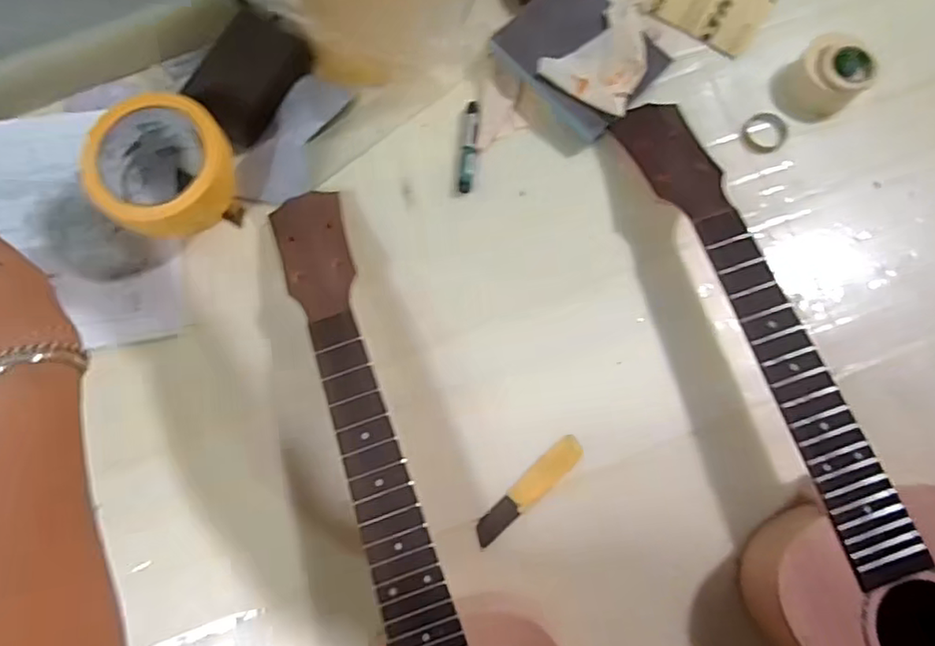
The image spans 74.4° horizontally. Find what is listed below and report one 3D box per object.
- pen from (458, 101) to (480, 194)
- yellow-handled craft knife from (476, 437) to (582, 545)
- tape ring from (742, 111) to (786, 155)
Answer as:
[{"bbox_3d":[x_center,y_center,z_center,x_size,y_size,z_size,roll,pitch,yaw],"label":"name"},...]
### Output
[{"bbox_3d":[0.001,-0.148,0.510,0.012,0.009,0.080,4,77,3],"label":"pen"},{"bbox_3d":[0.045,0.122,0.453,0.100,0.005,0.022,-41,79,-8],"label":"yellow-handled craft knife"},{"bbox_3d":[0.250,-0.159,0.518,0.035,0.008,0.038,0,76,2],"label":"tape ring"}]

